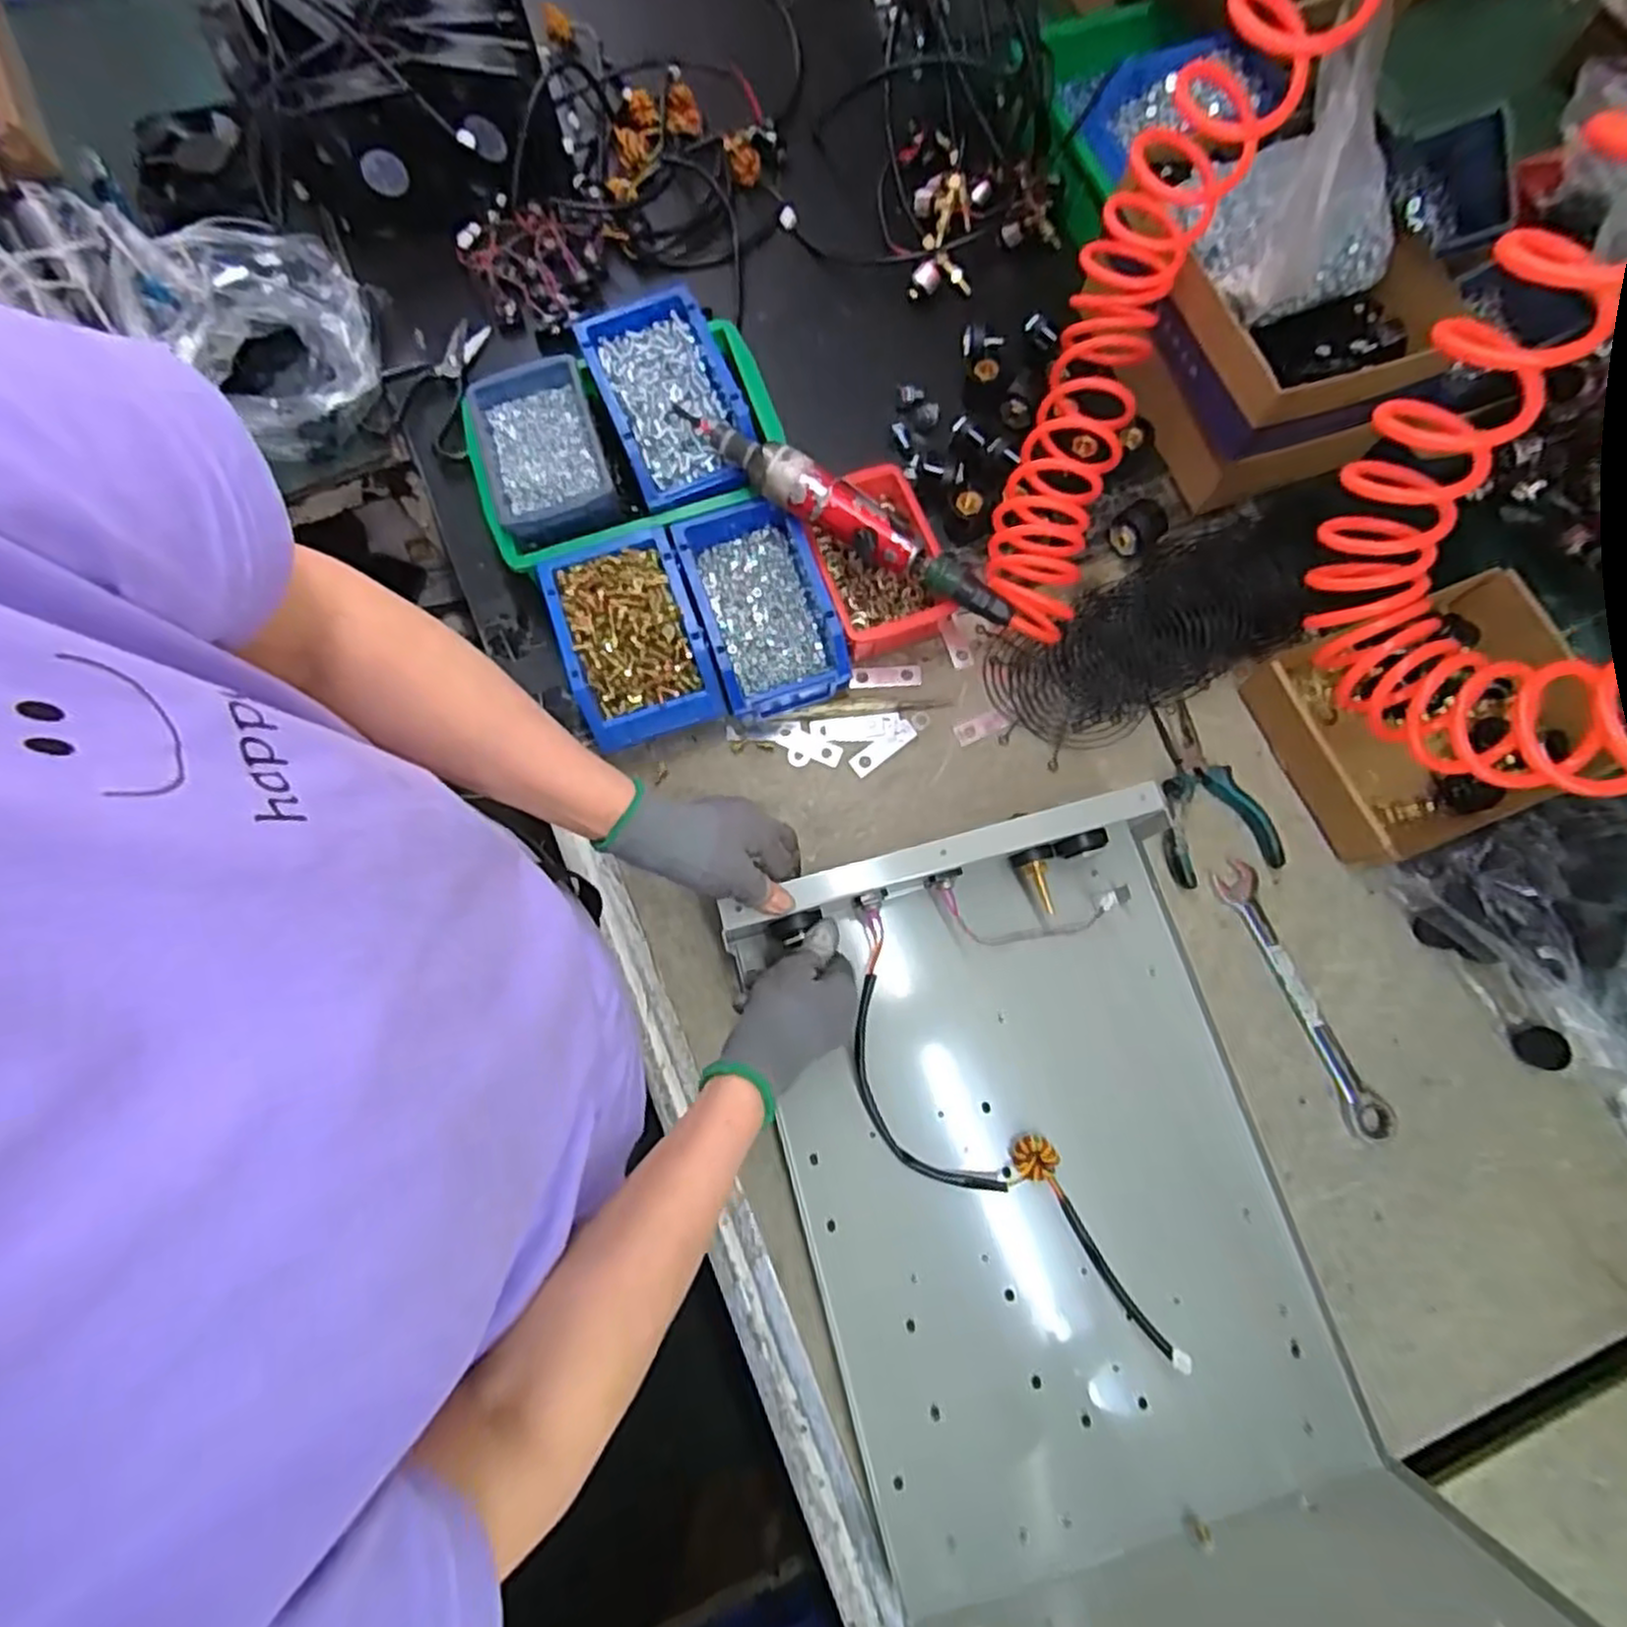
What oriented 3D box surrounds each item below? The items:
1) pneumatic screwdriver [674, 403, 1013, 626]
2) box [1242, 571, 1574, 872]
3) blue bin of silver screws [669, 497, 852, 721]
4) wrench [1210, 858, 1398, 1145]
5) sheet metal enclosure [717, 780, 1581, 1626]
[{"bbox_3d":[0.021,-0.234,0.590,0.303,0.046,0.046,32,79,8],"label":"pneumatic screwdriver"},{"bbox_3d":[0.490,-0.077,0.608,0.230,0.044,0.187,-20,77,-4],"label":"box"},{"bbox_3d":[-0.042,-0.168,0.621,0.103,0.058,0.161,-19,77,-4],"label":"blue bin of silver screws"},{"bbox_3d":[0.374,0.140,0.578,0.032,0.010,0.220,-23,77,-5],"label":"wrench"},{"bbox_3d":[0.157,0.221,0.401,0.330,0.312,0.466,-15,77,-5],"label":"sheet metal enclosure"}]

